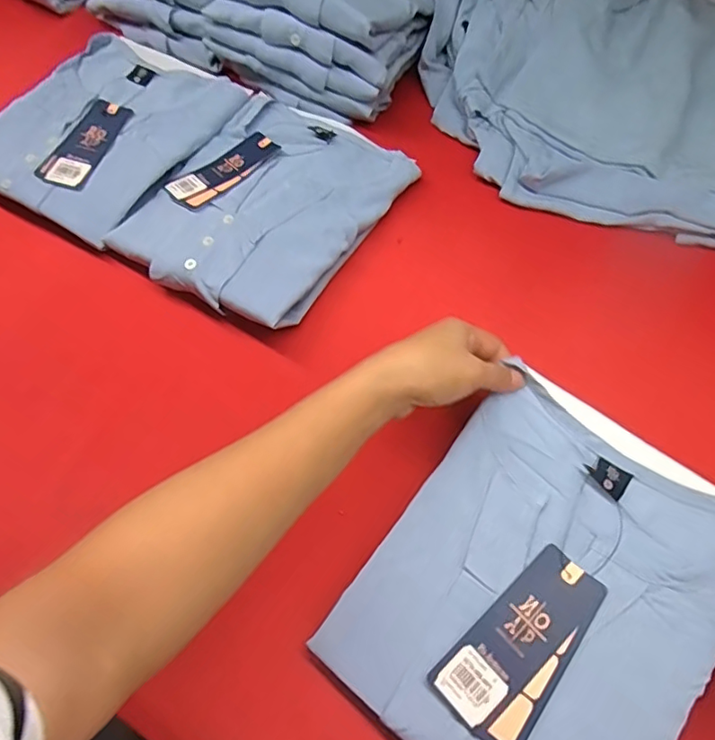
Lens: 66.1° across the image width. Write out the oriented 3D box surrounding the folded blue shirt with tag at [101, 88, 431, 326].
[{"bbox_3d":[-0.091,-0.176,0.547,0.208,0.033,0.258,31,64,16],"label":"folded blue shirt with tag"}]

